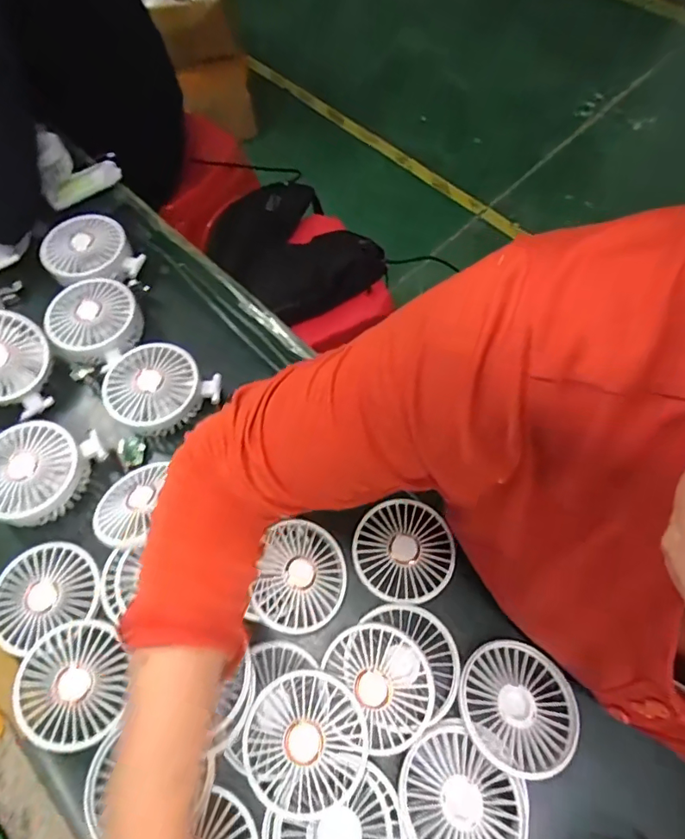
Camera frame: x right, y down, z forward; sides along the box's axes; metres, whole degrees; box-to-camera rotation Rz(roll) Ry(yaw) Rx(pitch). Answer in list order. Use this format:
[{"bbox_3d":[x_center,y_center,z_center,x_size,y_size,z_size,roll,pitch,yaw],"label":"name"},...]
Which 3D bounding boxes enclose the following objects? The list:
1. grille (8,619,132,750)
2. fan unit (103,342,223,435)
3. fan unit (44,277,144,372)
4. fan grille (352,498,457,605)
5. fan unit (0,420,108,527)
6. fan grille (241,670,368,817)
[{"bbox_3d":[-0.211,0.204,0.376,0.080,0.014,0.084,-1,66,2],"label":"grille"},{"bbox_3d":[-0.177,-0.027,0.468,0.093,0.041,0.085,30,70,14],"label":"fan unit"},{"bbox_3d":[-0.254,-0.100,0.502,0.084,0.040,0.084,-1,66,2],"label":"fan unit"},{"bbox_3d":[0.054,0.114,0.422,0.085,0.007,0.085,16,67,9],"label":"fan grille"},{"bbox_3d":[-0.273,0.045,0.435,0.084,0.039,0.099,24,69,12],"label":"fan unit"},{"bbox_3d":[-0.027,0.232,0.352,0.087,0.024,0.084,1,67,-2],"label":"fan grille"}]

